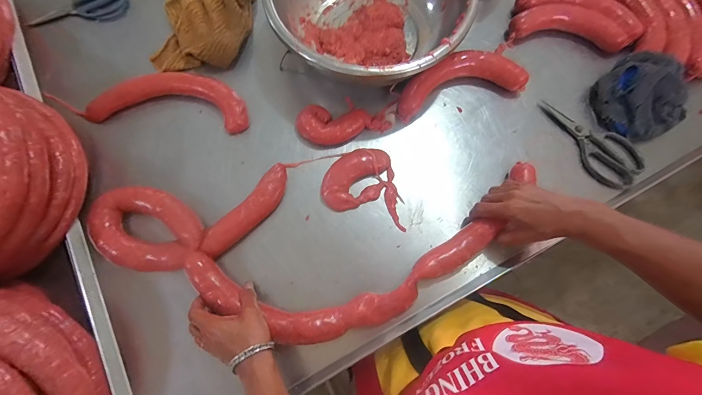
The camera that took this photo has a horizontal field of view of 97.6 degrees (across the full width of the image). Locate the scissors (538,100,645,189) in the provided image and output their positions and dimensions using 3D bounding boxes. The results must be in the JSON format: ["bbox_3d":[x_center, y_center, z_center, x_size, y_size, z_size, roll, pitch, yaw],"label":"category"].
[{"bbox_3d":[0.434,-0.109,0.557,0.094,0.011,0.201,-34,79,-7],"label":"scissors"}]

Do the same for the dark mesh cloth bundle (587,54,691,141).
[{"bbox_3d":[0.513,-0.178,0.543,0.128,0.066,0.146,-29,78,-6],"label":"dark mesh cloth bundle"}]

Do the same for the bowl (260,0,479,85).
[{"bbox_3d":[0.034,-0.328,0.553,0.334,0.125,0.314,0,77,0],"label":"bowl"}]

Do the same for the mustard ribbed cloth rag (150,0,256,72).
[{"bbox_3d":[-0.279,-0.382,0.612,0.170,0.040,0.280,4,76,0],"label":"mustard ribbed cloth rag"}]

